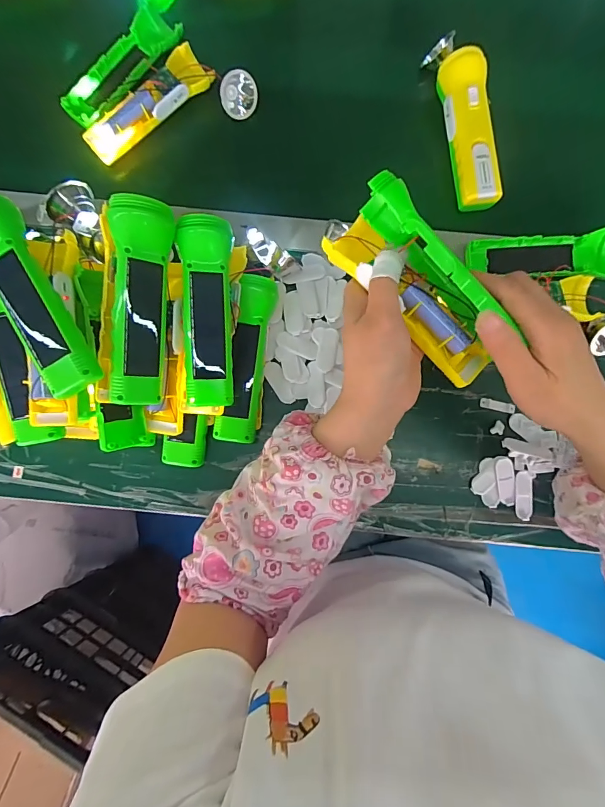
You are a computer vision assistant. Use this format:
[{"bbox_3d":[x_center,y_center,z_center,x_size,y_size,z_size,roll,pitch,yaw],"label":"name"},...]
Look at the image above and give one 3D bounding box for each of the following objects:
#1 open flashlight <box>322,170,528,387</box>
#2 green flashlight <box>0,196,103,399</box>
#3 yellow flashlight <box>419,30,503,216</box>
[{"bbox_3d":[0.085,-0.097,0.311,0.048,0.092,0.177,-38,85,-4],"label":"open flashlight"},{"bbox_3d":[-0.217,-0.084,0.304,0.045,0.031,0.162,-27,83,-4],"label":"green flashlight"},{"bbox_3d":[0.185,-0.322,0.441,0.047,0.040,0.205,-12,84,-1],"label":"yellow flashlight"}]

